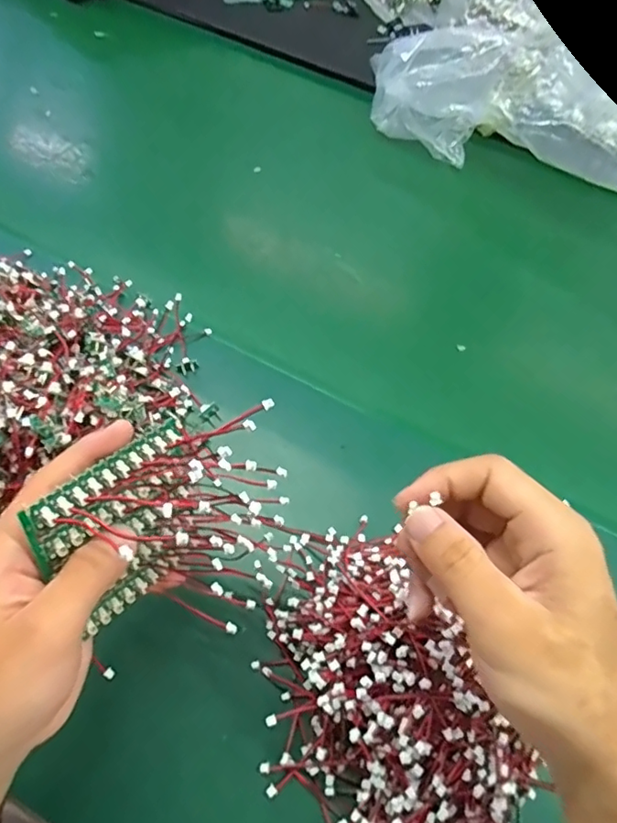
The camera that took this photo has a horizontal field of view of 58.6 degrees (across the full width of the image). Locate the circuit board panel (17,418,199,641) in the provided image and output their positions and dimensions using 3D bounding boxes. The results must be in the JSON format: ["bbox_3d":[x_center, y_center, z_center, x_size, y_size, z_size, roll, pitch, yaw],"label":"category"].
[{"bbox_3d":[-0.087,0.059,0.266,0.014,0.084,0.079,23,38,35],"label":"circuit board panel"}]

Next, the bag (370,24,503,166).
[{"bbox_3d":[0.125,-0.320,0.545,0.122,0.089,0.069,26,61,11],"label":"bag"}]

